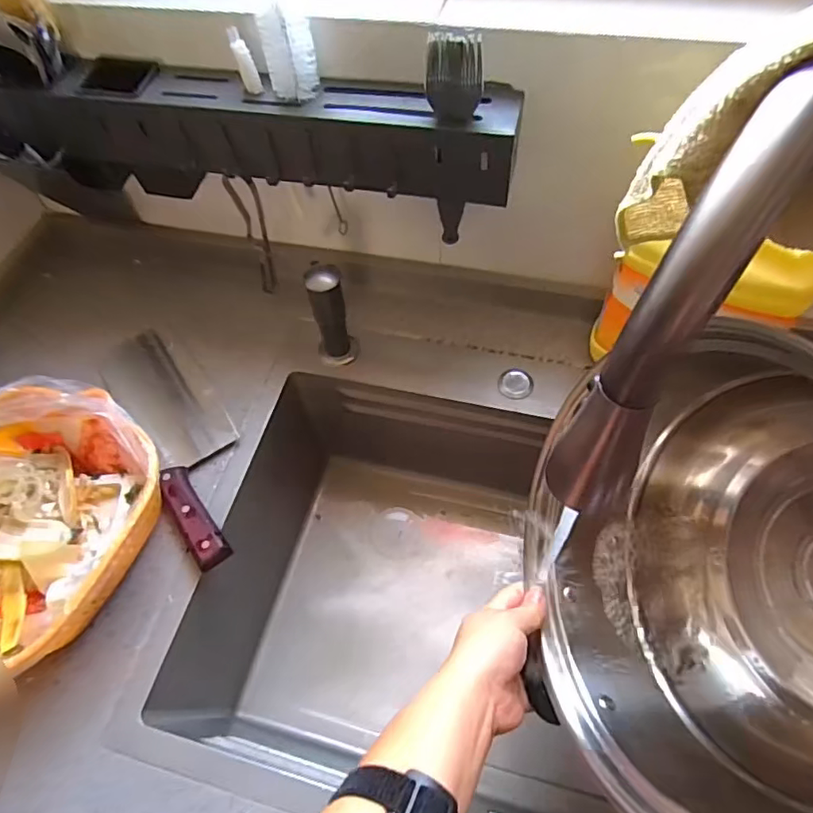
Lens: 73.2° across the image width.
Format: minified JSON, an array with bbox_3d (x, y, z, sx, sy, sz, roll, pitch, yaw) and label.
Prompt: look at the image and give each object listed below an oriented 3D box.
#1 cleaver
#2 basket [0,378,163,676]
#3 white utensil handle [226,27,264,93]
[{"bbox_3d":[-0.241,0.023,0.580,0.087,0.038,0.317,-34,63,-15],"label":"cleaver"},{"bbox_3d":[-0.332,0.105,0.487,0.220,0.098,0.234,21,63,15],"label":"basket"},{"bbox_3d":[-0.138,-0.293,0.466,0.011,0.050,0.014,-30,37,-13],"label":"white utensil handle"}]

